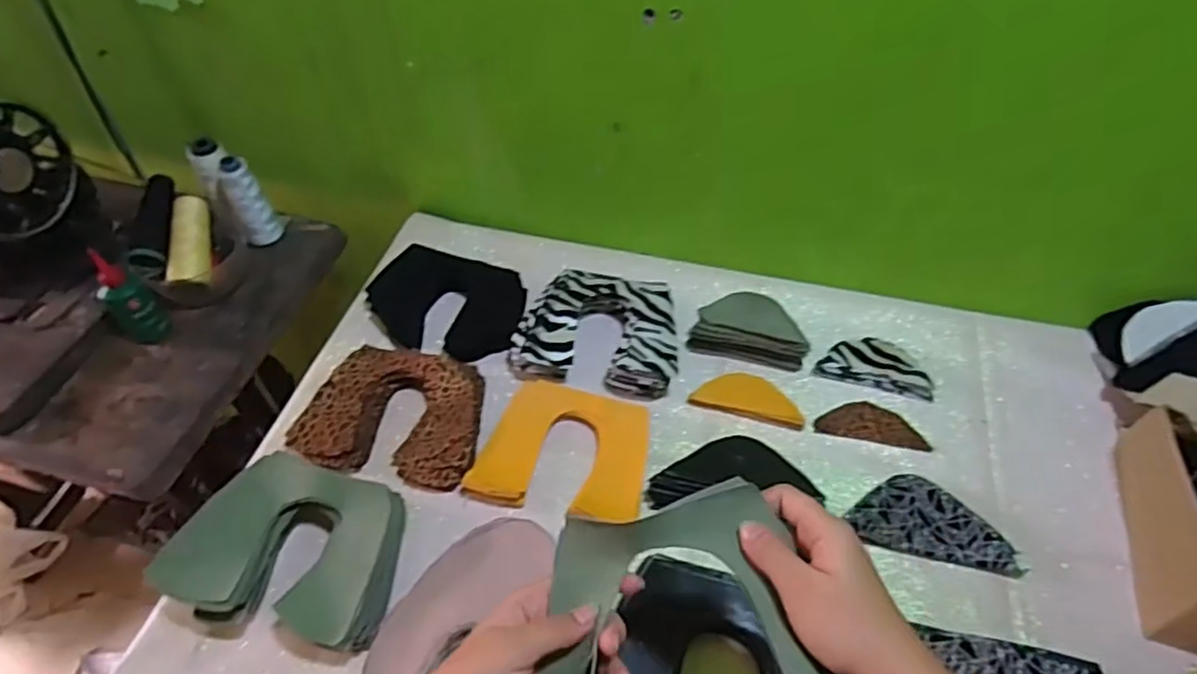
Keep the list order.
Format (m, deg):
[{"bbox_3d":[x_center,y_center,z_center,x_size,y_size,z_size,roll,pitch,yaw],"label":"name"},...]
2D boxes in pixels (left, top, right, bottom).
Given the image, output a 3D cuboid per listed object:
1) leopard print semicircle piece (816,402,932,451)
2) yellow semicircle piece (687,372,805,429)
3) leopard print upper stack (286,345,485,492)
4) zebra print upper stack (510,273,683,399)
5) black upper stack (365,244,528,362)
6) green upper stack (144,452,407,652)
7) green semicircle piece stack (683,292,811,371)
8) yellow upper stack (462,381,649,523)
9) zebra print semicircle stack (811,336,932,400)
[{"bbox_3d":[0.269,0.083,0.675,0.107,0.006,0.046,11,51,9],"label":"leopard print semicircle piece"},{"bbox_3d":[0.150,0.058,0.686,0.108,0.004,0.049,13,52,10],"label":"yellow semicircle piece"},{"bbox_3d":[-0.196,0.076,0.673,0.171,0.039,0.134,7,51,5],"label":"leopard print upper stack"},{"bbox_3d":[0.002,-0.007,0.722,0.167,0.055,0.133,8,51,7],"label":"zebra print upper stack"},{"bbox_3d":[-0.163,-0.037,0.756,0.173,0.046,0.118,10,51,8],"label":"black upper stack"},{"bbox_3d":[-0.249,0.175,0.565,0.172,0.065,0.135,8,51,7],"label":"green upper stack"},{"bbox_3d":[0.160,-0.008,0.722,0.121,0.045,0.057,13,52,11],"label":"green semicircle piece stack"},{"bbox_3d":[-0.032,0.109,0.648,0.153,0.032,0.123,8,51,7],"label":"yellow upper stack"},{"bbox_3d":[0.284,0.030,0.712,0.114,0.019,0.059,10,51,9],"label":"zebra print semicircle stack"}]

